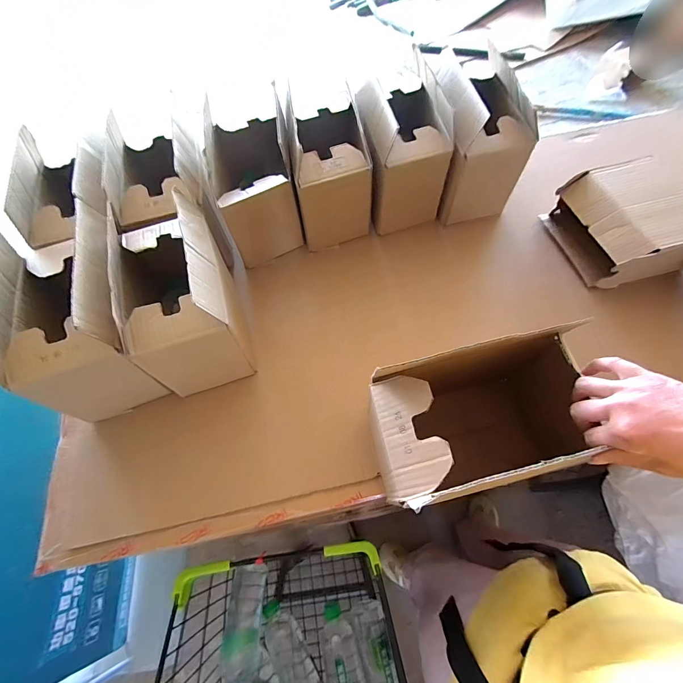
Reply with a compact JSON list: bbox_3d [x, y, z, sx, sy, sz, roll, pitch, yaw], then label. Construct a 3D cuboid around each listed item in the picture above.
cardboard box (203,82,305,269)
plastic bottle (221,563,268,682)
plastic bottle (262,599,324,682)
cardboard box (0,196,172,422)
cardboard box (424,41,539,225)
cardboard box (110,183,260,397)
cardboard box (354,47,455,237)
[{"bbox_3d":[-0.164,-0.313,0.646,0.143,0.220,0.242,-14,63,-4],"label":"cardboard box"},{"bbox_3d":[-0.180,0.532,0.618,0.068,0.052,0.193,-4,50,1],"label":"plastic bottle"},{"bbox_3d":[-0.092,0.610,0.634,0.061,0.048,0.205,-27,65,-10],"label":"plastic bottle"},{"bbox_3d":[-0.367,-0.035,0.501,0.149,0.218,0.236,-15,63,-4],"label":"cardboard box"},{"bbox_3d":[0.253,-0.388,0.640,0.139,0.203,0.209,-9,63,-1],"label":"cardboard box"},{"bbox_3d":[-0.246,-0.070,0.523,0.135,0.215,0.243,-18,64,-6],"label":"cardboard box"},{"bbox_3d":[0.116,-0.367,0.641,0.135,0.210,0.195,-10,63,-1],"label":"cardboard box"}]

